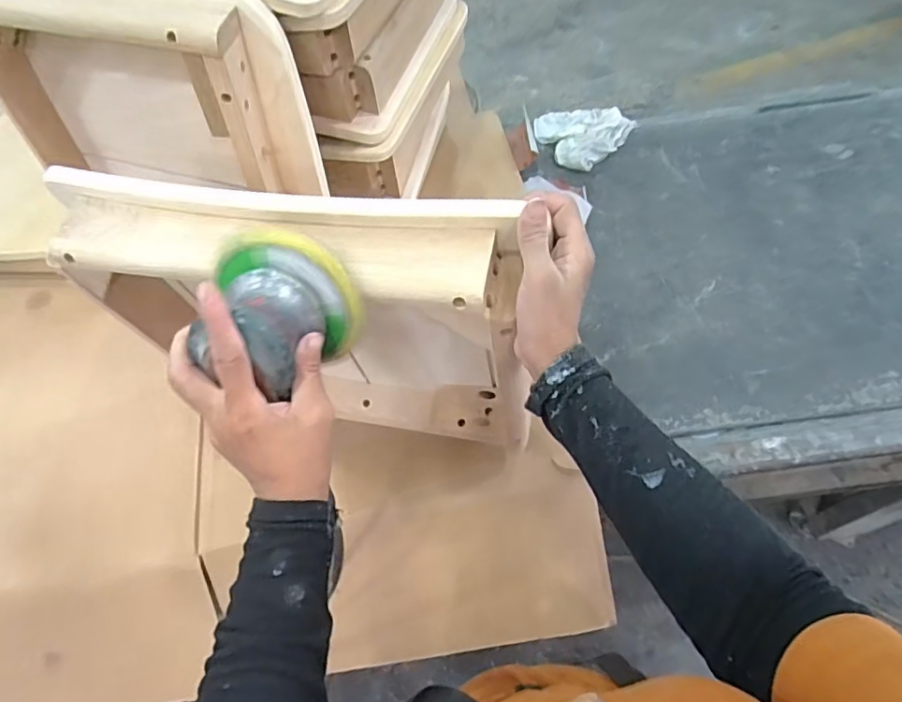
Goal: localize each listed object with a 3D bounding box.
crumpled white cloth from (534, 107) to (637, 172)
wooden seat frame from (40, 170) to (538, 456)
[{"bbox_3d":[0.242,-0.416,1.018,0.178,0.022,0.171,-38,64,-17],"label":"crumpled white cloth"},{"bbox_3d":[-0.128,-0.007,0.545,0.377,0.340,0.091,8,60,9],"label":"wooden seat frame"}]

